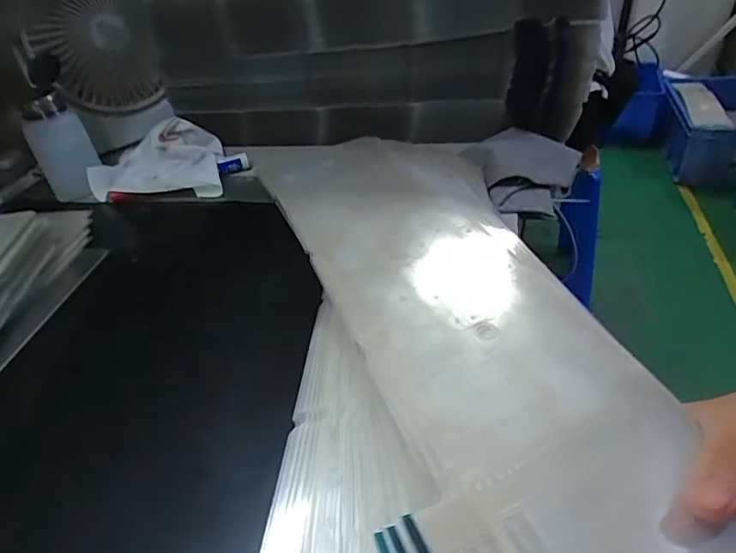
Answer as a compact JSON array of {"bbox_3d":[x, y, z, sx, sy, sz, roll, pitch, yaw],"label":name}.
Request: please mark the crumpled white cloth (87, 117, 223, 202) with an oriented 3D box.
[{"bbox_3d":[-0.217,-0.120,0.508,0.131,0.038,0.112,-9,39,-2],"label":"crumpled white cloth"}]

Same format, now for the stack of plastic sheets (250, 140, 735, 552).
[{"bbox_3d":[0.035,0.024,0.301,0.228,0.024,0.455,-8,40,0],"label":"stack of plastic sheets"}]

